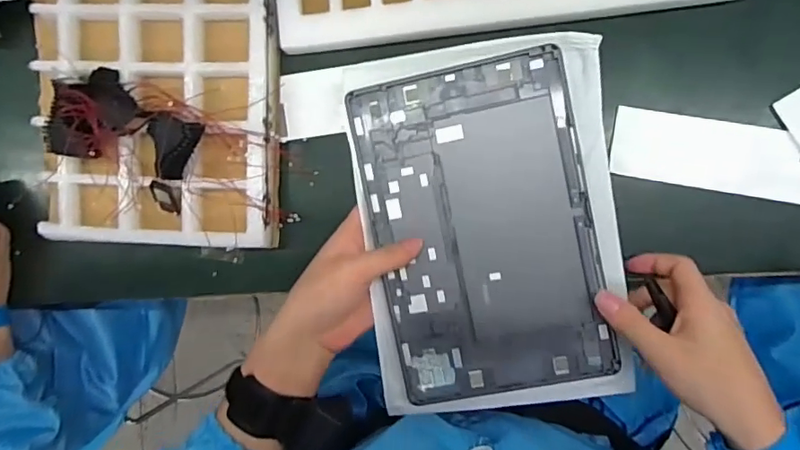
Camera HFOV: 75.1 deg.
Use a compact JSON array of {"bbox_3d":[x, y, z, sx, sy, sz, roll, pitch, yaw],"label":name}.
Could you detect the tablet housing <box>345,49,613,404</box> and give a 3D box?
[{"bbox_3d":[0.063,0.004,0.406,0.162,0.014,0.252,-11,90,6],"label":"tablet housing"}]

